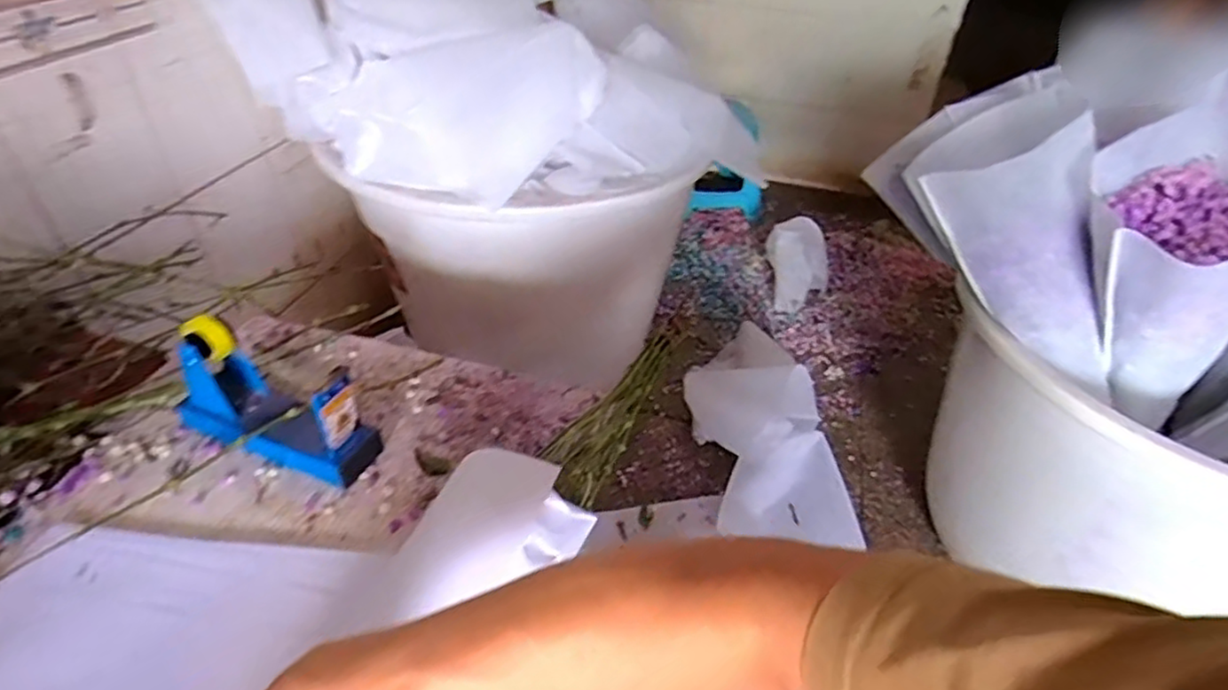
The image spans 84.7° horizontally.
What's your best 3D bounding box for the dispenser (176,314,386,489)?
[{"bbox_3d":[-0.335,0.048,0.646,0.208,0.123,0.060,15,41,14],"label":"dispenser"}]

